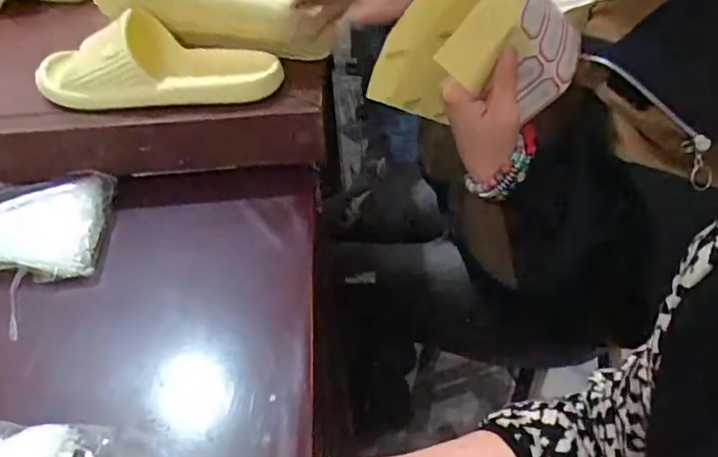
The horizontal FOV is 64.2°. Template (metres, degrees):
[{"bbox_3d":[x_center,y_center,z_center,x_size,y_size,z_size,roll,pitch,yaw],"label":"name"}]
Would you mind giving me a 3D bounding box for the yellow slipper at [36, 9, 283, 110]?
[{"bbox_3d":[-0.212,-0.183,0.605,0.253,0.064,0.106,0,40,2],"label":"yellow slipper"}]

